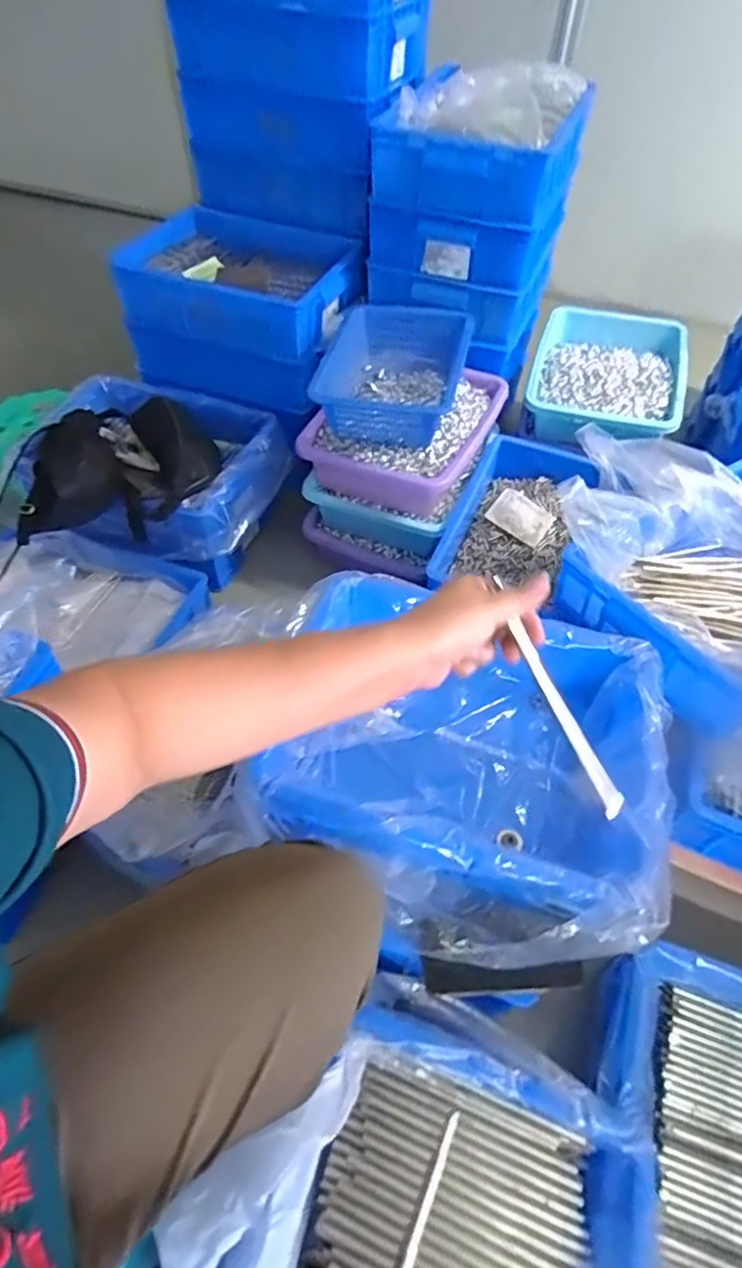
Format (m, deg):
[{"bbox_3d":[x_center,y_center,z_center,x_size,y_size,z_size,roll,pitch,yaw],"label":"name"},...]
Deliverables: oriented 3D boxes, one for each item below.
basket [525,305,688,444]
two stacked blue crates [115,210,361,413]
[{"bbox_3d":[0.487,-0.543,1.234,0.293,0.103,0.413,17,55,10],"label":"basket"},{"bbox_3d":[-0.255,-0.637,1.195,0.452,0.217,0.328,12,54,7],"label":"two stacked blue crates"}]

